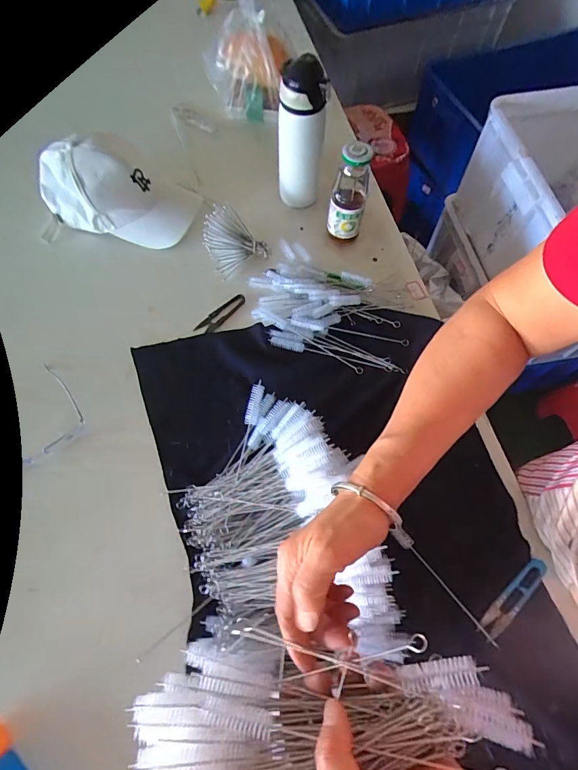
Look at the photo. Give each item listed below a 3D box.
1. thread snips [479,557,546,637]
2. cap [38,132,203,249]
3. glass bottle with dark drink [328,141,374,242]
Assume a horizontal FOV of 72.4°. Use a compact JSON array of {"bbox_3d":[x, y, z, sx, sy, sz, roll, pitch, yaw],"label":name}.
[{"bbox_3d":[0.279,0.260,0.486,0.111,0.005,0.022,-39,71,-15],"label":"thread snips"},{"bbox_3d":[-0.307,-0.356,0.695,0.273,0.103,0.150,18,68,9],"label":"cap"},{"bbox_3d":[0.099,-0.310,0.647,0.059,0.165,0.052,12,67,6],"label":"glass bottle with dark drink"}]

